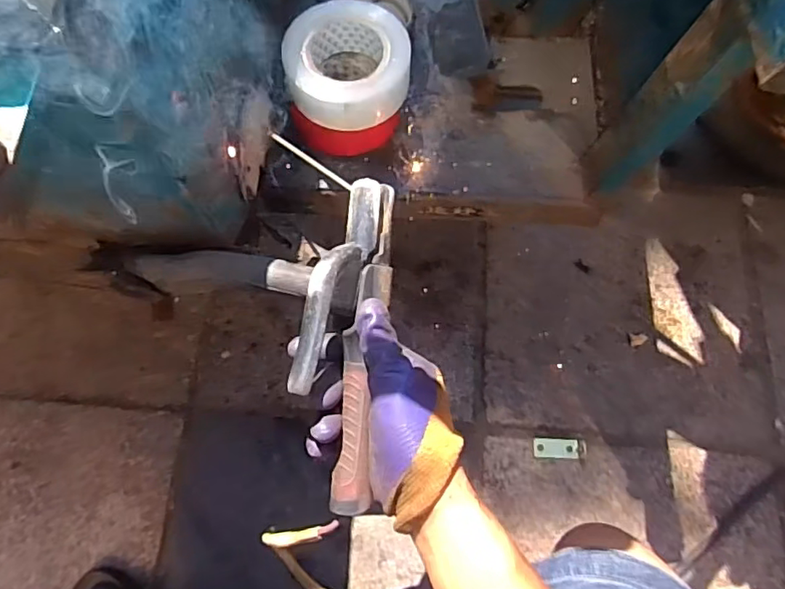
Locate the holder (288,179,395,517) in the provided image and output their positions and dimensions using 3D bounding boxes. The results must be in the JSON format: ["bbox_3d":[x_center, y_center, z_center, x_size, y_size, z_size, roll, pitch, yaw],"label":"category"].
[{"bbox_3d":[-0.035,0.036,0.401,0.057,0.045,0.237,4,87,2],"label":"holder"}]

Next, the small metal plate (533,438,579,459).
[{"bbox_3d":[0.228,0.214,0.797,0.061,0.004,0.027,2,71,1],"label":"small metal plate"}]

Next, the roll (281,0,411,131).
[{"bbox_3d":[-0.047,-0.243,0.595,0.124,0.054,0.136,0,71,1],"label":"roll"}]

